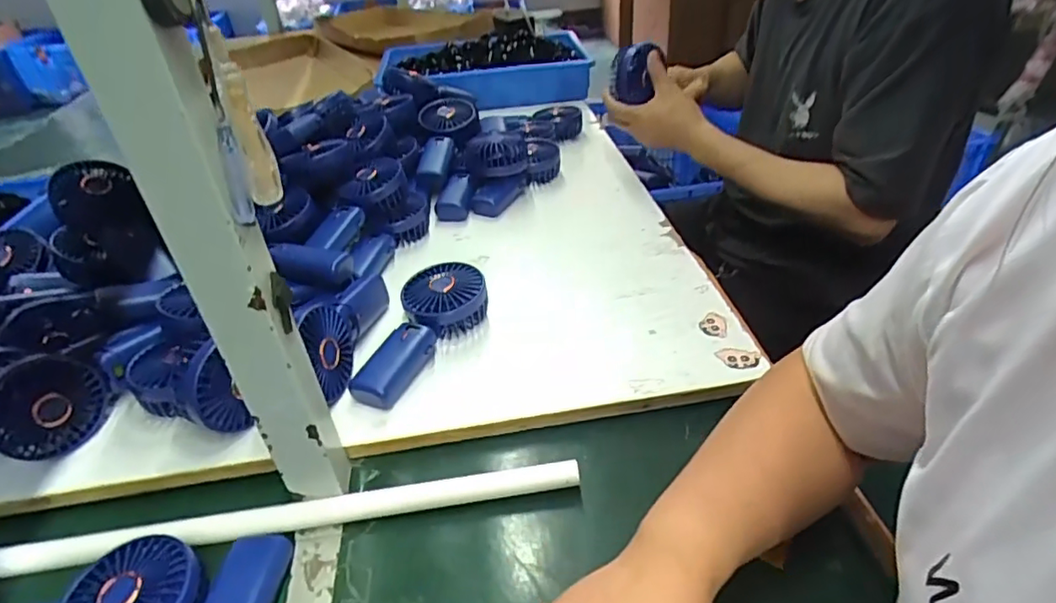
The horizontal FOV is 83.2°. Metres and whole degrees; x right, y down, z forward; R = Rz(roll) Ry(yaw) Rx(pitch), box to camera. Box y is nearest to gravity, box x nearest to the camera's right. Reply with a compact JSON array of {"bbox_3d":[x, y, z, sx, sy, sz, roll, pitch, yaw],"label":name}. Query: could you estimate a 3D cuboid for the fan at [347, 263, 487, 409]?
[{"bbox_3d":[-0.115,0.024,0.598,0.083,0.047,0.183,20,44,28],"label":"fan"}]

